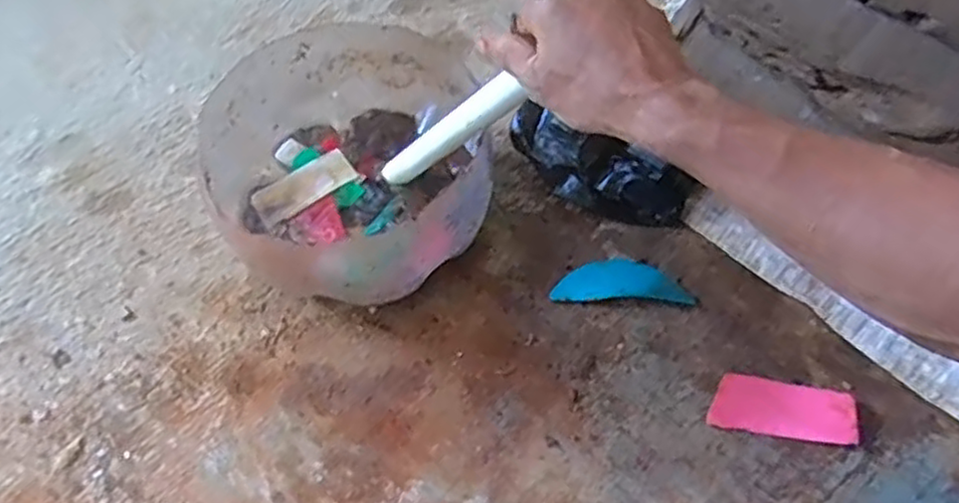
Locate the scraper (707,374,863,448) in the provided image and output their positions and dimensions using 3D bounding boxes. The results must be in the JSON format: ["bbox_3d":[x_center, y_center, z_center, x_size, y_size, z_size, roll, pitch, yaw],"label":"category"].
[{"bbox_3d":[0.243,0.125,0.581,0.109,0.011,0.048,9,59,7],"label":"scraper"}]

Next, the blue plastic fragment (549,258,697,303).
[{"bbox_3d":[0.126,0.025,0.647,0.119,0.007,0.043,2,59,2],"label":"blue plastic fragment"}]

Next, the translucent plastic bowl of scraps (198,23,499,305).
[{"bbox_3d":[-0.118,-0.068,0.654,0.237,0.125,0.254,0,58,1],"label":"translucent plastic bowl of scraps"}]

